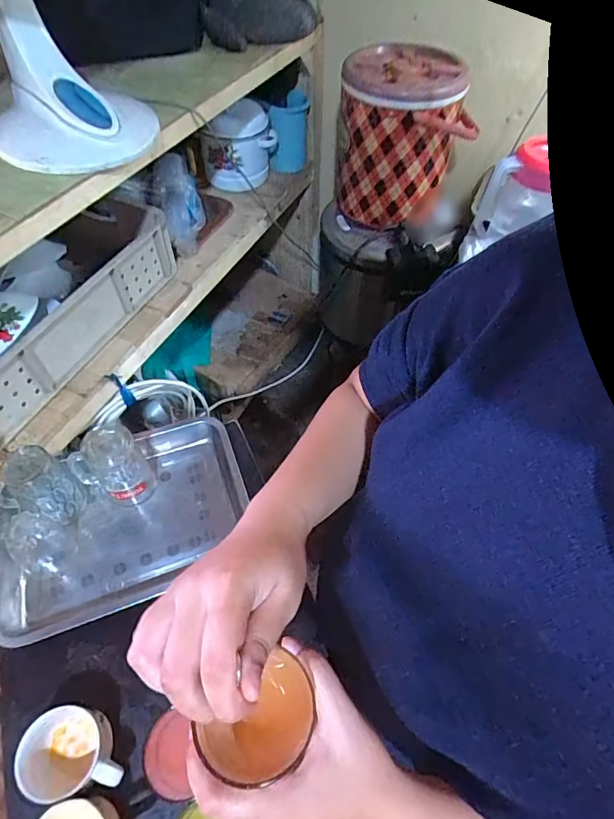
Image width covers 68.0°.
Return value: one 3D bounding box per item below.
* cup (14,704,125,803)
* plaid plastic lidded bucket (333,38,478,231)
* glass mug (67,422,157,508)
[{"bbox_3d":[-0.251,0.370,0.497,0.096,0.060,0.078,-9,56,-10],"label":"cup"},{"bbox_3d":[0.217,-0.647,1.102,0.248,0.303,0.250,2,55,-3],"label":"plaid plastic lidded bucket"},{"bbox_3d":[-0.280,0.089,0.657,0.094,0.140,0.065,-29,62,-22],"label":"glass mug"}]

